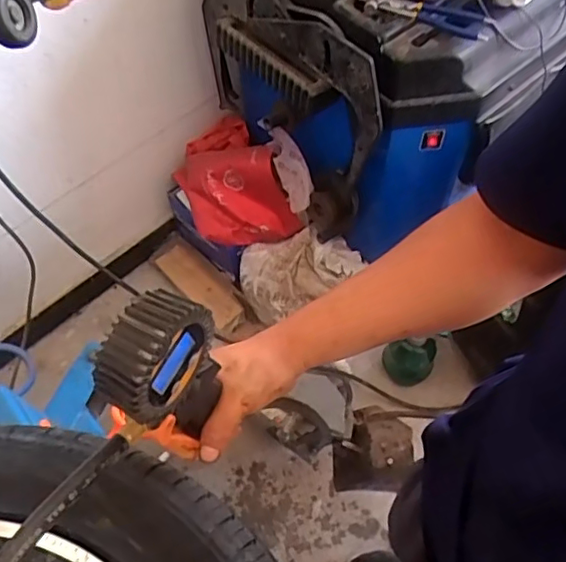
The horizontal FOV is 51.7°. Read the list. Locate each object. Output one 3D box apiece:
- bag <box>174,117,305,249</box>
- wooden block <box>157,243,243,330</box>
[{"bbox_3d":[-0.138,-0.253,1.506,0.230,0.193,0.351,-27,61,-12],"label":"bag"},{"bbox_3d":[-0.233,0.008,1.665,0.118,0.042,0.307,-38,64,-18],"label":"wooden block"}]

